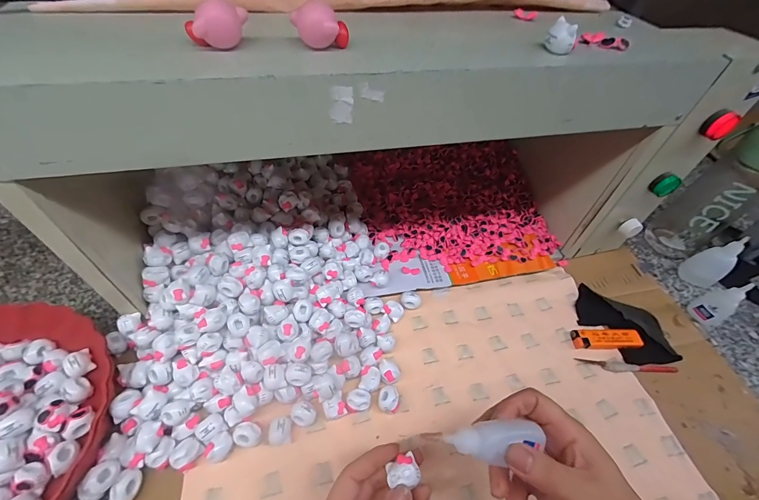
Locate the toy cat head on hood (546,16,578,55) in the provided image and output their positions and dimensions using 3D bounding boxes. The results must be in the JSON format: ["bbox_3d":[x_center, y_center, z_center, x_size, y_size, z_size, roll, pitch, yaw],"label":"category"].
[{"bbox_3d":[0.146,-0.171,0.262,0.021,0.020,0.017,22,53,15],"label":"toy cat head on hood"}]

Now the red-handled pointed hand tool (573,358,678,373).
[{"bbox_3d":[0.298,0.141,0.392,0.115,0.008,0.013,6,51,0],"label":"red-handled pointed hand tool"}]

